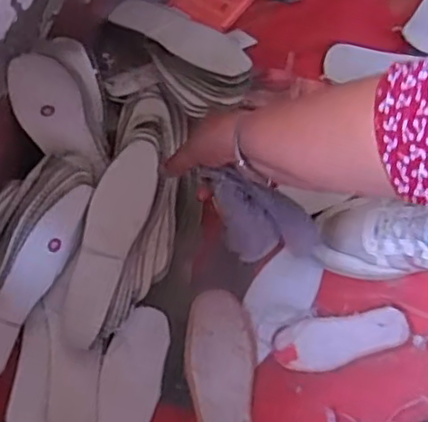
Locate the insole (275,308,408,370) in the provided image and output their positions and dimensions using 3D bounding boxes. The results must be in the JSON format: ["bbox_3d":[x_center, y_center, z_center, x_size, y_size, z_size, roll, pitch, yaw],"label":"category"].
[{"bbox_3d":[0.140,0.142,0.716,0.146,0.012,0.056,-7,74,-1],"label":"insole"}]

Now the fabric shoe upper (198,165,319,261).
[{"bbox_3d":[0.045,0.011,0.619,0.140,0.038,0.065,33,71,-32],"label":"fabric shoe upper"}]

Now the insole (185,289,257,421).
[{"bbox_3d":[0.009,0.199,0.685,0.077,0.012,0.224,4,75,-18],"label":"insole"}]

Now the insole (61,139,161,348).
[{"bbox_3d":[-0.114,0.031,0.694,0.064,0.014,0.221,17,84,24],"label":"insole"}]

